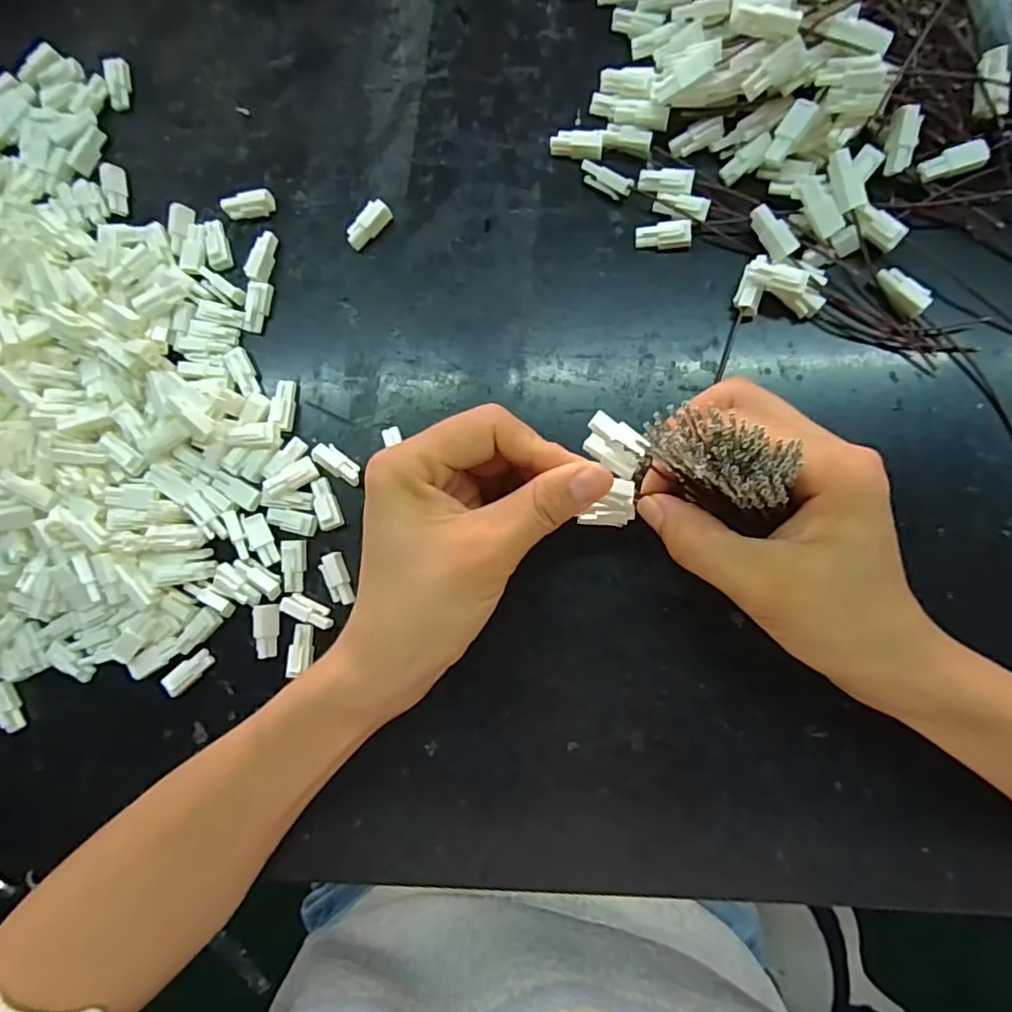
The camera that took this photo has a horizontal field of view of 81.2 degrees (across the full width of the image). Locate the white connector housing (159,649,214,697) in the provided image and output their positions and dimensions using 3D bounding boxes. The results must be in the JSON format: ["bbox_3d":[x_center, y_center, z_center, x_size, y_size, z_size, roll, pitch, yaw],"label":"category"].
[{"bbox_3d":[-0.156,0.082,0.290,0.025,0.008,0.011,-41,82,2],"label":"white connector housing"}]

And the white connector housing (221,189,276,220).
[{"bbox_3d":[-0.133,-0.156,0.306,0.025,0.010,0.012,-4,85,7],"label":"white connector housing"}]

